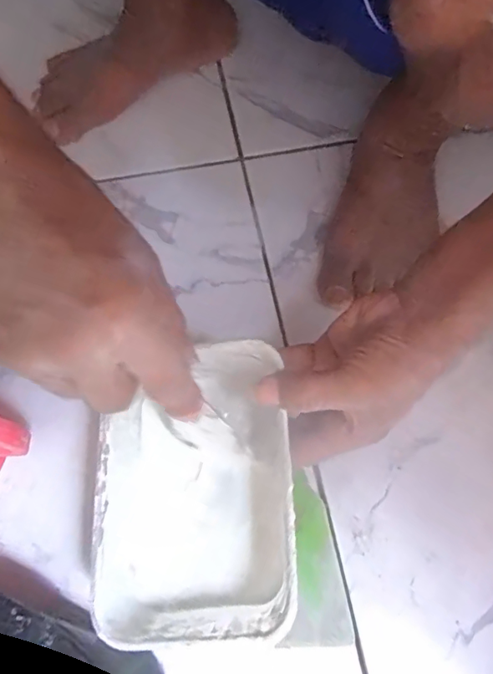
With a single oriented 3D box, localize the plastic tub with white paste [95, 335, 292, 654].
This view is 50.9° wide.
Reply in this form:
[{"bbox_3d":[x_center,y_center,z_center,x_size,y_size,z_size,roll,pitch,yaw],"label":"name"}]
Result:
[{"bbox_3d":[-0.032,0.092,0.323,0.116,0.062,0.166,-2,70,-2],"label":"plastic tub with white paste"}]

